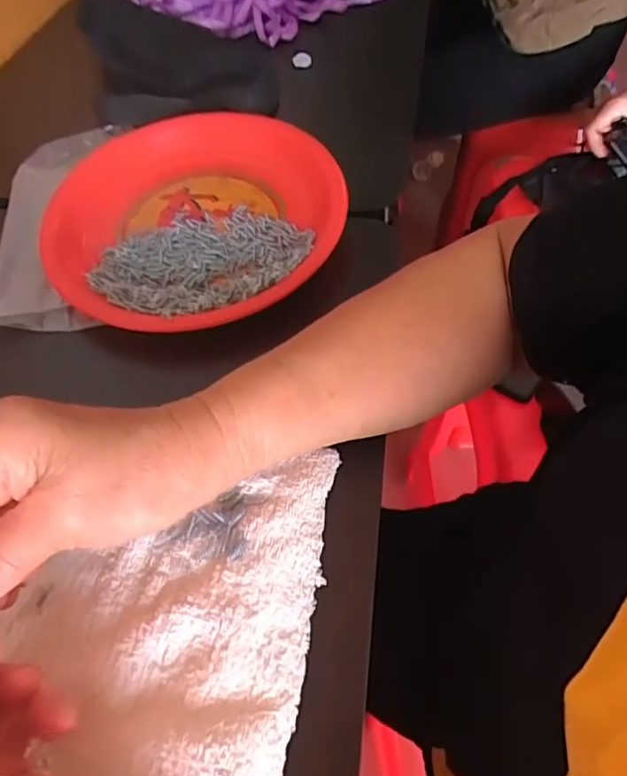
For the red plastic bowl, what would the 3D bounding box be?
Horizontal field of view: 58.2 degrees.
[{"bbox_3d":[-0.092,-0.134,0.436,0.218,0.041,0.214,-3,53,3],"label":"red plastic bowl"}]

